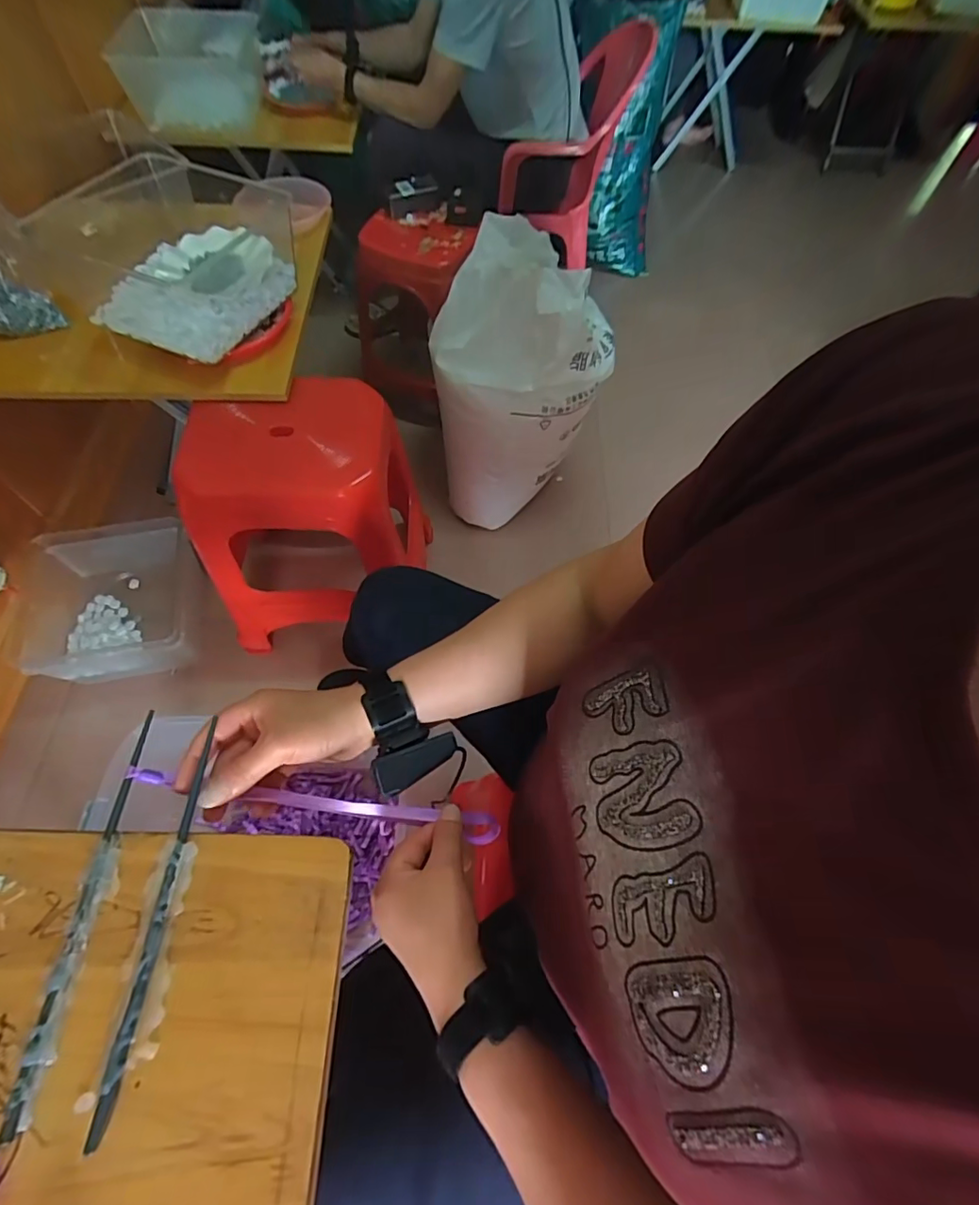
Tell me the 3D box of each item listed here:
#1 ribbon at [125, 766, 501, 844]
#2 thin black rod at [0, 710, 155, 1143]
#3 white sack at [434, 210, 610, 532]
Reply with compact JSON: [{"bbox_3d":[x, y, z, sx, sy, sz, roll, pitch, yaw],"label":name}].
[{"bbox_3d":[-0.125,0.161,0.424,0.284,0.022,0.020,15,60,-15],"label":"ribbon"},{"bbox_3d":[-0.258,0.184,0.344,0.012,0.009,0.232,2,62,-2],"label":"thin black rod"},{"bbox_3d":[0.069,-0.463,1.168,0.341,0.558,0.258,-14,63,-10],"label":"white sack"}]

